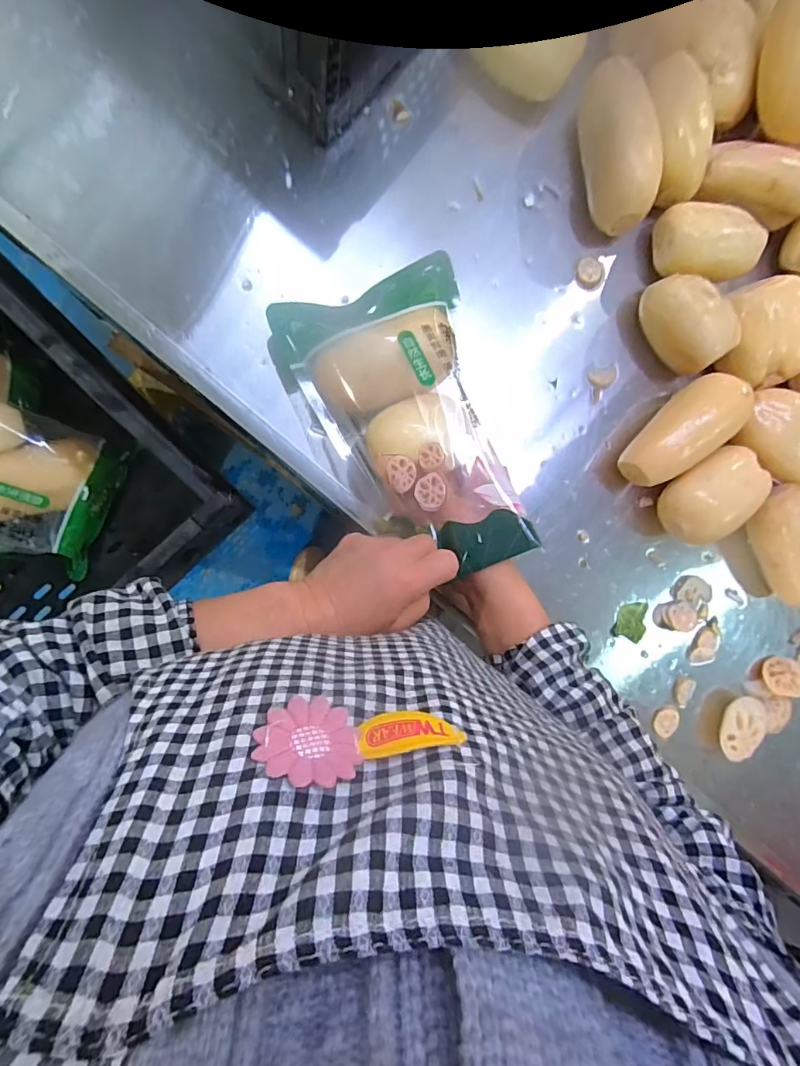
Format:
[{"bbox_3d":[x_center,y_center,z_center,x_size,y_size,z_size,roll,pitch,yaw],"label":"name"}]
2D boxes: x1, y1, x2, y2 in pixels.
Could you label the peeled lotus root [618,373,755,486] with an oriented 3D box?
[{"bbox_3d":[0.290,-0.100,0.493,0.133,0.062,0.067,-39,97,-7],"label":"peeled lotus root"}]

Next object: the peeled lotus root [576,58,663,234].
[{"bbox_3d":[0.217,-0.384,0.485,0.064,0.070,0.149,-15,94,-9],"label":"peeled lotus root"}]

